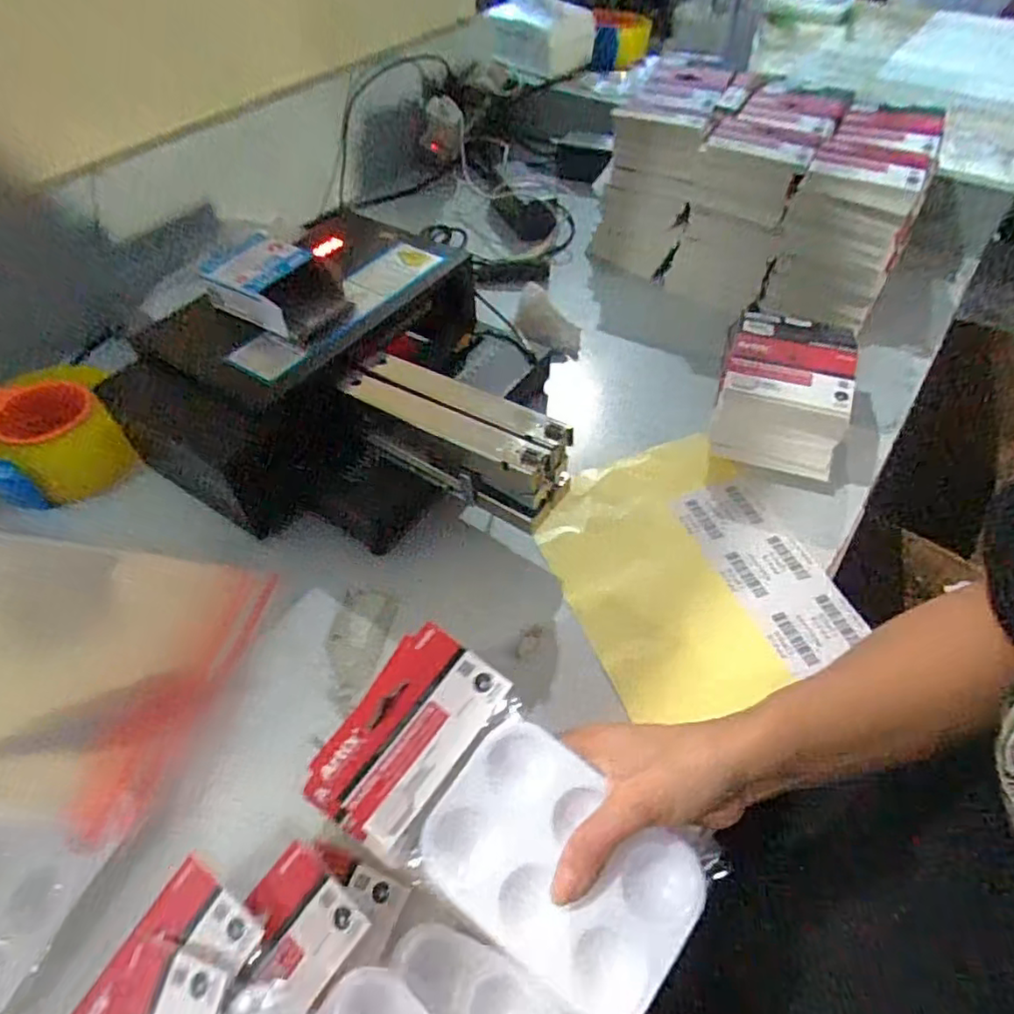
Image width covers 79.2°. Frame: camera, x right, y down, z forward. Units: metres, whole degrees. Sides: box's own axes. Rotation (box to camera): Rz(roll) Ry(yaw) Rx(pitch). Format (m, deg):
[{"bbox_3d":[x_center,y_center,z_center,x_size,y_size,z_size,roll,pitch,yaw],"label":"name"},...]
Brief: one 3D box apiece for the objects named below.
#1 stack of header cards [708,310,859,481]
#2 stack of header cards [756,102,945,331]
[{"bbox_3d":[0.244,-0.104,0.556,0.106,0.084,0.135,13,52,12],"label":"stack of header cards"},{"bbox_3d":[0.387,-0.328,0.678,0.106,0.145,0.237,26,56,21],"label":"stack of header cards"}]

